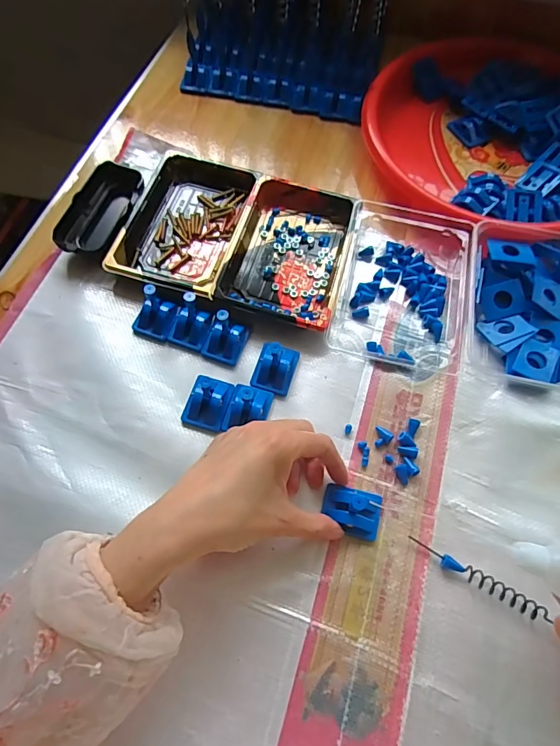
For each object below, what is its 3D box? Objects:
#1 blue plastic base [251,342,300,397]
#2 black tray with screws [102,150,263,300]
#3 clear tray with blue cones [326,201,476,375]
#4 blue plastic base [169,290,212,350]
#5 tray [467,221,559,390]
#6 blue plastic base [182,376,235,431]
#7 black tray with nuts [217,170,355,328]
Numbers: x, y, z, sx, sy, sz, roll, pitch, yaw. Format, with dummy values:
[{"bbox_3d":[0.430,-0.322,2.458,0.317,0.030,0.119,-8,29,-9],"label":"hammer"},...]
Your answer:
[{"bbox_3d":[-0.004,-0.007,0.387,0.033,0.020,0.044,17,67,6],"label":"blue plastic base"},{"bbox_3d":[-0.092,-0.148,0.441,0.109,0.024,0.163,16,67,6],"label":"black tray with screws"},{"bbox_3d":[0.120,-0.092,0.421,0.121,0.031,0.173,12,66,3],"label":"clear tray with blue cones"},{"bbox_3d":[-0.080,-0.045,0.386,0.032,0.042,0.033,19,67,7],"label":"blue plastic base"},{"bbox_3d":[0.232,-0.063,0.405,0.117,0.034,0.157,10,66,3],"label":"tray"},{"bbox_3d":[-0.060,0.024,0.370,0.035,0.023,0.041,15,66,5],"label":"blue plastic base"},{"bbox_3d":[0.009,-0.121,0.433,0.104,0.022,0.163,13,66,4],"label":"black tray with nuts"}]

